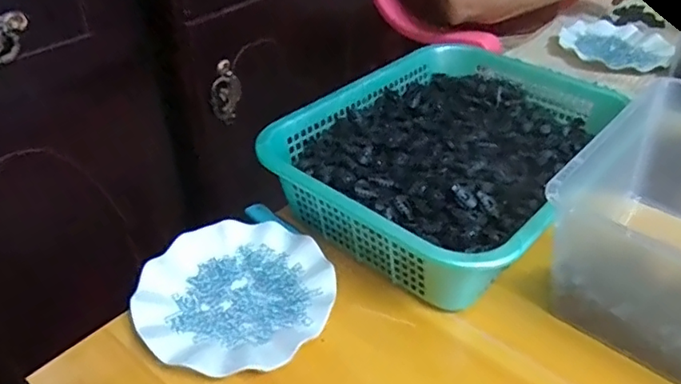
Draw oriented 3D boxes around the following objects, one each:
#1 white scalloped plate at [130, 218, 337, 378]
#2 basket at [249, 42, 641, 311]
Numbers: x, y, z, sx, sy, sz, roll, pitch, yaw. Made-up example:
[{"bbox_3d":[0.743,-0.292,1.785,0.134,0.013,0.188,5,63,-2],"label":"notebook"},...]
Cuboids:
[{"bbox_3d":[-0.101,0.098,0.551,0.179,0.024,0.175,1,38,-1],"label":"white scalloped plate"},{"bbox_3d":[0.134,-0.050,0.675,0.287,0.086,0.384,27,44,29],"label":"basket"}]

